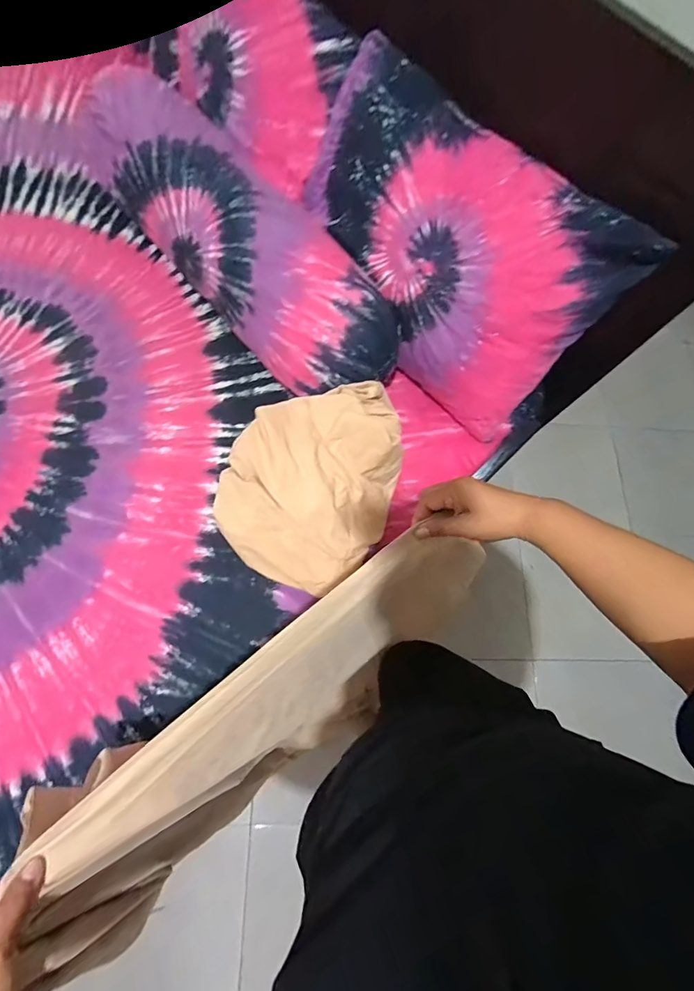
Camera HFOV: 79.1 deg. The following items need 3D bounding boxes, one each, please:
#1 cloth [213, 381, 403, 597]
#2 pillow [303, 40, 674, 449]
[{"bbox_3d":[-0.049,-0.042,0.747,0.283,0.125,0.379,33,73,5],"label":"cloth"},{"bbox_3d":[0.157,-0.463,0.788,0.633,0.088,0.398,44,117,9],"label":"pillow"}]

